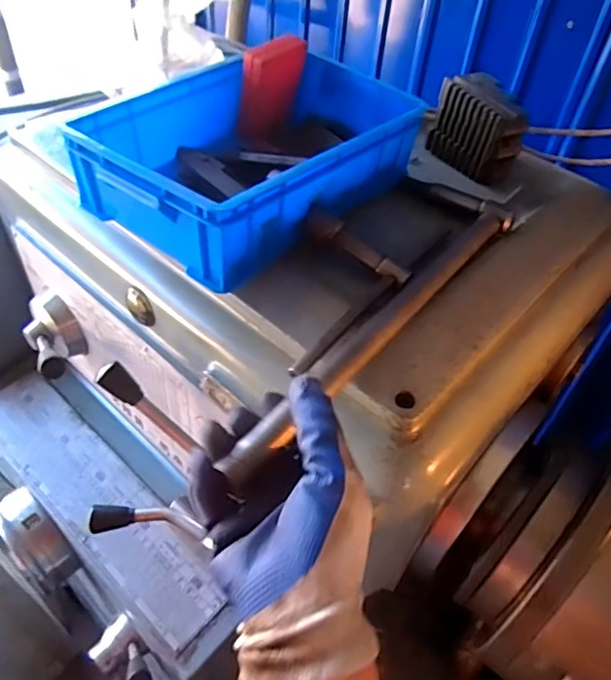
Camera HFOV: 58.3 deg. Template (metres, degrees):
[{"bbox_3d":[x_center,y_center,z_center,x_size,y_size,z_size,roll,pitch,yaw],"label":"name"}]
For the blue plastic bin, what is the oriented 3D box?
[{"bbox_3d":[-0.046,-0.176,0.526,0.189,0.077,0.296,34,51,25],"label":"blue plastic bin"}]

